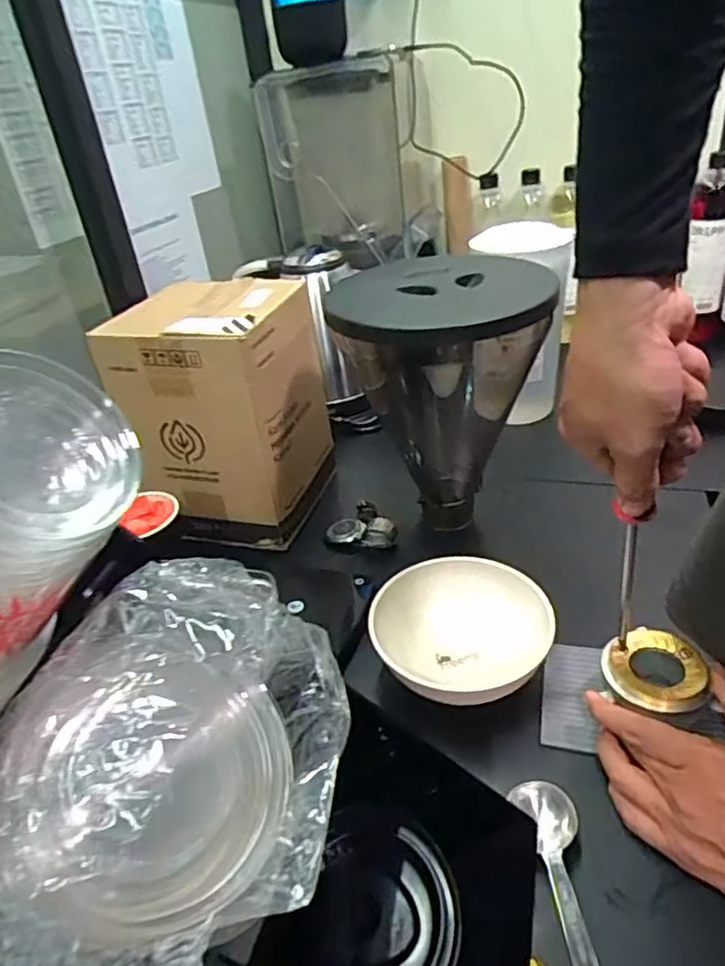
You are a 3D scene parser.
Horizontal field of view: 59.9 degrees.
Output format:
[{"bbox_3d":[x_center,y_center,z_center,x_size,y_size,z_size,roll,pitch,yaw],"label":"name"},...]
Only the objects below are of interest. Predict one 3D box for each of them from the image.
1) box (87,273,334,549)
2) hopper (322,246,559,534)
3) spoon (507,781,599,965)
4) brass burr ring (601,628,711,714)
[{"bbox_3d":[-0.148,-0.079,0.694,0.172,0.238,0.164,3,33,16],"label":"box"},{"bbox_3d":[0.075,-0.064,0.626,0.185,0.267,0.186,-8,32,-1],"label":"hopper"},{"bbox_3d":[0.117,0.239,0.365,0.036,0.015,0.132,-5,32,4],"label":"spoon"},{"bbox_3d":[0.209,0.133,0.449,0.063,0.014,0.070,-14,33,-11],"label":"brass burr ring"}]

